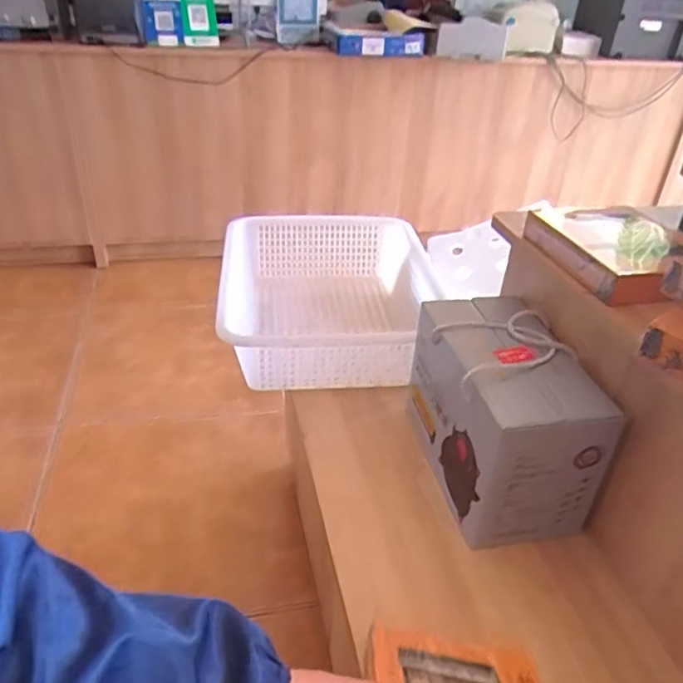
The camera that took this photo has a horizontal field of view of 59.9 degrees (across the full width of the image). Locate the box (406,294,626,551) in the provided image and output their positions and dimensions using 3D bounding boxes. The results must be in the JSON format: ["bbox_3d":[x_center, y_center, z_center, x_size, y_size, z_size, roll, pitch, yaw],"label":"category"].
[{"bbox_3d":[0.207,0.091,0.795,0.158,0.204,0.288,-5,34,-12],"label":"box"}]

